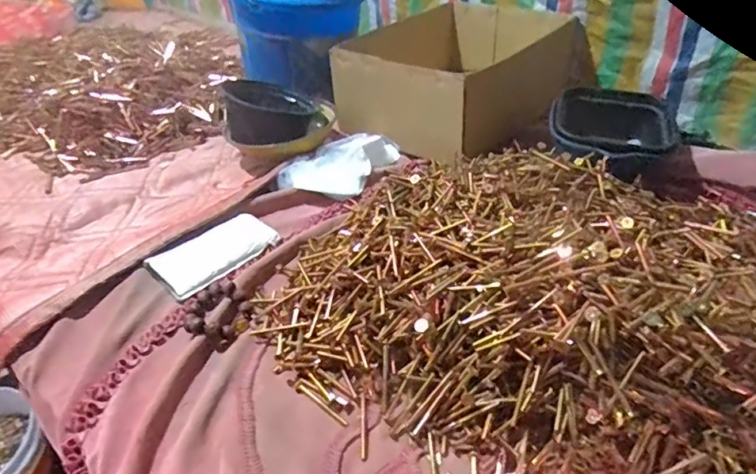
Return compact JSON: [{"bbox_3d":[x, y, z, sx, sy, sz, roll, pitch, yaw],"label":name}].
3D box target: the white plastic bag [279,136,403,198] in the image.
[{"bbox_3d":[-0.048,-0.118,0.853,0.235,0.058,0.092,-25,44,-29],"label":"white plastic bag"}]

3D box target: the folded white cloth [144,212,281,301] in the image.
[{"bbox_3d":[-0.220,0.020,0.698,0.086,0.018,0.159,30,48,33],"label":"folded white cloth"}]

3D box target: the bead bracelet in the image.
[{"bbox_3d":[-0.188,0.088,0.601,0.076,0.023,0.077,12,41,17],"label":"bead bracelet"}]

